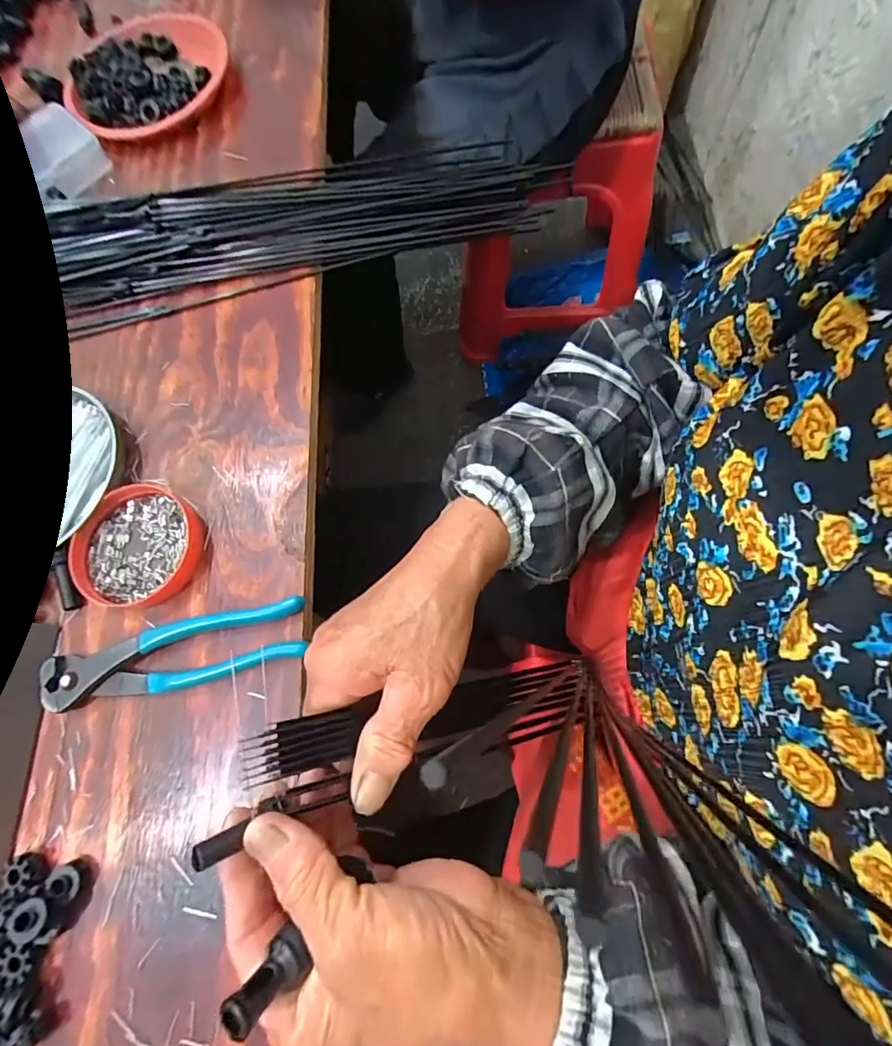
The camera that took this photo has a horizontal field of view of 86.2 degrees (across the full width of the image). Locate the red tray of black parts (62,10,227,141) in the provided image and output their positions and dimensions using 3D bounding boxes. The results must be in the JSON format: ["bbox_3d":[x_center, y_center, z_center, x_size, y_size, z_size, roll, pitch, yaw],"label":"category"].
[{"bbox_3d":[-0.272,-0.403,0.435,0.129,0.028,0.143,18,77,11],"label":"red tray of black parts"}]

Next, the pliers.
[{"bbox_3d":[-0.166,0.082,0.292,0.161,0.018,0.038,-15,73,2],"label":"pliers"}]

